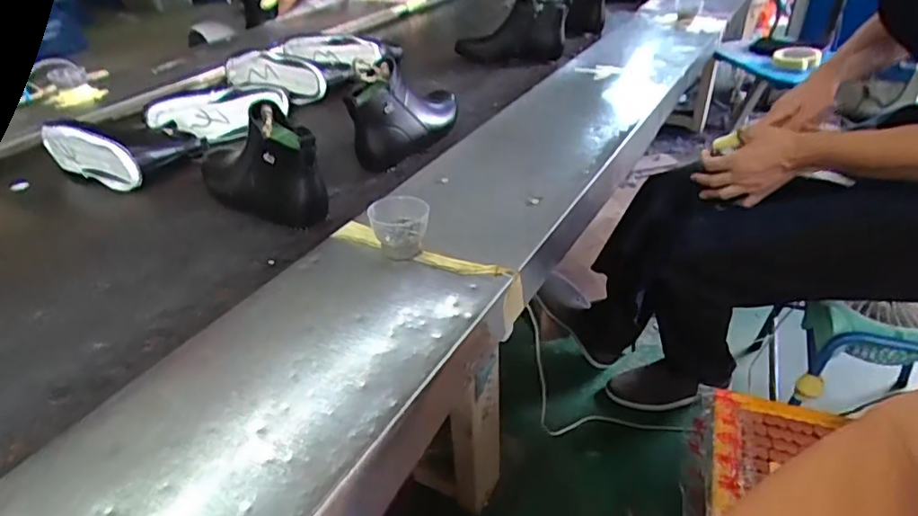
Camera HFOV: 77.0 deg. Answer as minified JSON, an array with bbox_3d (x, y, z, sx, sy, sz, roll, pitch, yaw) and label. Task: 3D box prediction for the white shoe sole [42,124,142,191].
[{"bbox_3d":[-0.574,-0.160,0.892,0.212,0.081,0.025,17,41,27],"label":"white shoe sole"}]

